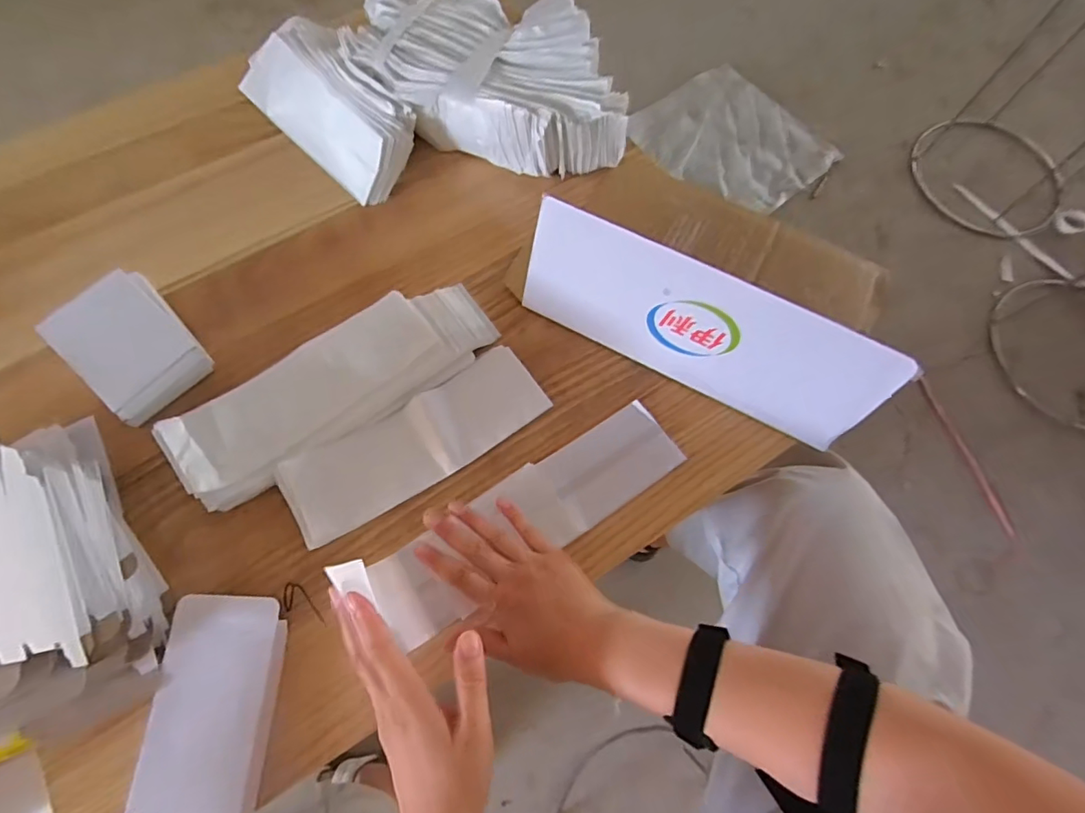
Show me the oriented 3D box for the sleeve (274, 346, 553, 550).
[{"bbox_3d":[-0.115,0.032,0.503,0.247,0.009,0.082,-30,82,-13],"label":"sleeve"}]

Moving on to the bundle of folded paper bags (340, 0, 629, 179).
[{"bbox_3d":[-0.053,-0.380,0.607,0.320,0.079,0.195,16,71,5],"label":"bundle of folded paper bags"}]

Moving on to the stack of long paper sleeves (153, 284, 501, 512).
[{"bbox_3d":[-0.192,-0.025,0.510,0.309,0.033,0.104,-33,74,-12],"label":"stack of long paper sleeves"}]

